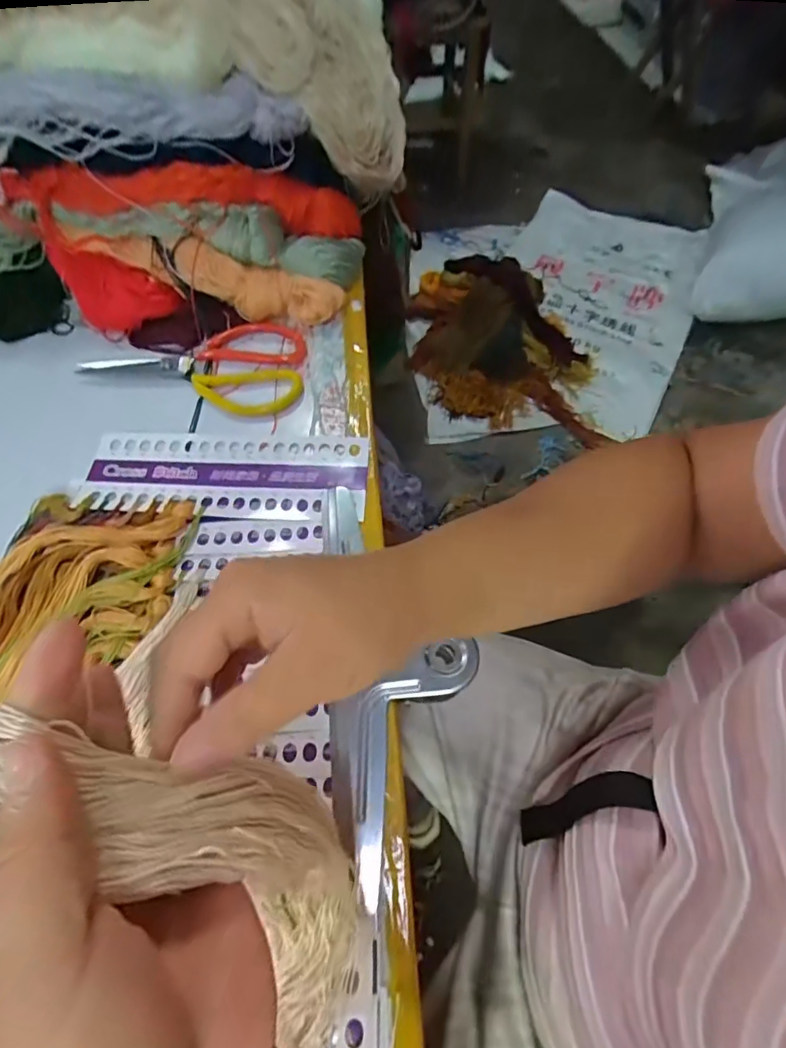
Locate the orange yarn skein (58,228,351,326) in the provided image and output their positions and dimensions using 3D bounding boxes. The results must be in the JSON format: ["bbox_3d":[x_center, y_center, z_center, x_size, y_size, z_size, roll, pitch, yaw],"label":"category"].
[{"bbox_3d":[-0.181,-0.248,0.512,0.256,0.042,0.040,13,63,-8],"label":"orange yarn skein"}]

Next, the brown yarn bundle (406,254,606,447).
[{"bbox_3d":[0.271,-0.495,1.289,0.448,0.137,0.513,3,63,1],"label":"brown yarn bundle"}]

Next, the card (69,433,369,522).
[{"bbox_3d":[-0.146,-0.043,0.450,0.244,0.007,0.084,2,63,1],"label":"card"}]

